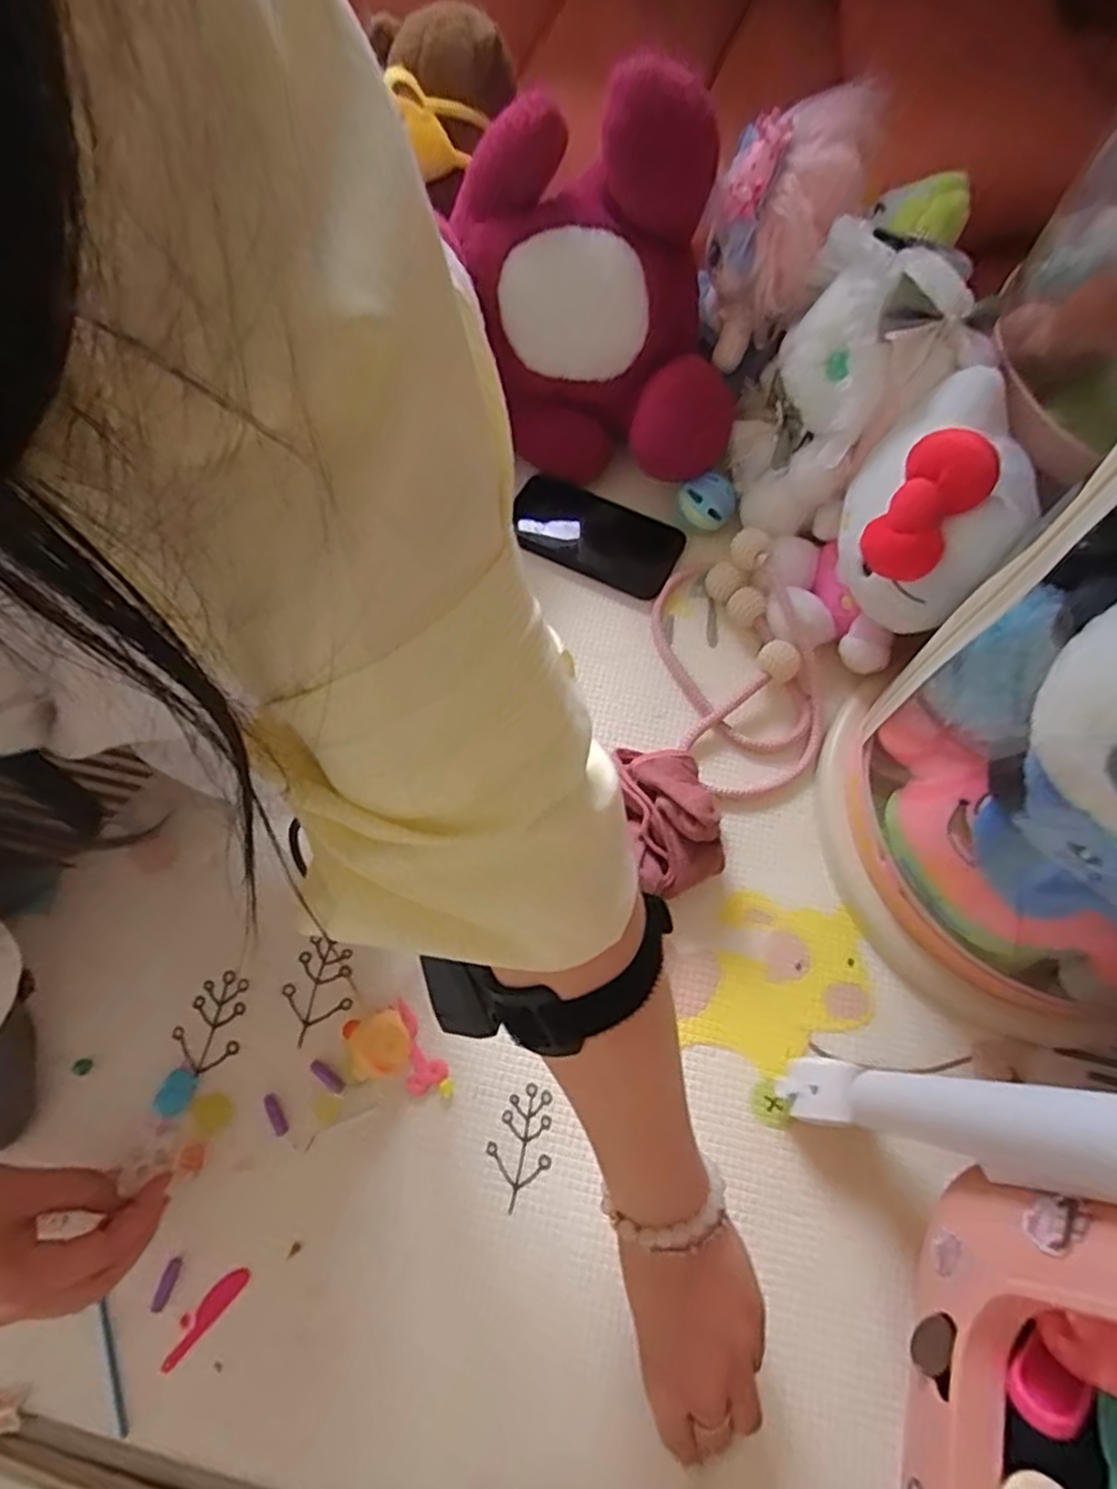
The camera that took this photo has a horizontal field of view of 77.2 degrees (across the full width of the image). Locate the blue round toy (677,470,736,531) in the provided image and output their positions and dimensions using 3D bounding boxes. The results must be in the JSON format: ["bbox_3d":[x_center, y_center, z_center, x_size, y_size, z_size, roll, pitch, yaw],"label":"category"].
[{"bbox_3d":[0.126,-0.204,0.590,0.045,0.042,0.038,27,68,11],"label":"blue round toy"}]

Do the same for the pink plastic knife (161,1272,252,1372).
[{"bbox_3d":[-0.195,0.314,0.384,0.013,0.004,0.054,39,71,16],"label":"pink plastic knife"}]

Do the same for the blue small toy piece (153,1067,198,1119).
[{"bbox_3d":[-0.235,0.213,0.428,0.022,0.004,0.026,24,68,10],"label":"blue small toy piece"}]

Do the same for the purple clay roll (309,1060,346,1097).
[{"bbox_3d":[-0.143,0.205,0.432,0.026,0.004,0.009,34,70,14],"label":"purple clay roll"}]

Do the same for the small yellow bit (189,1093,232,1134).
[{"bbox_3d":[-0.211,0.223,0.424,0.024,0.004,0.021,22,67,9],"label":"small yellow bit"}]

